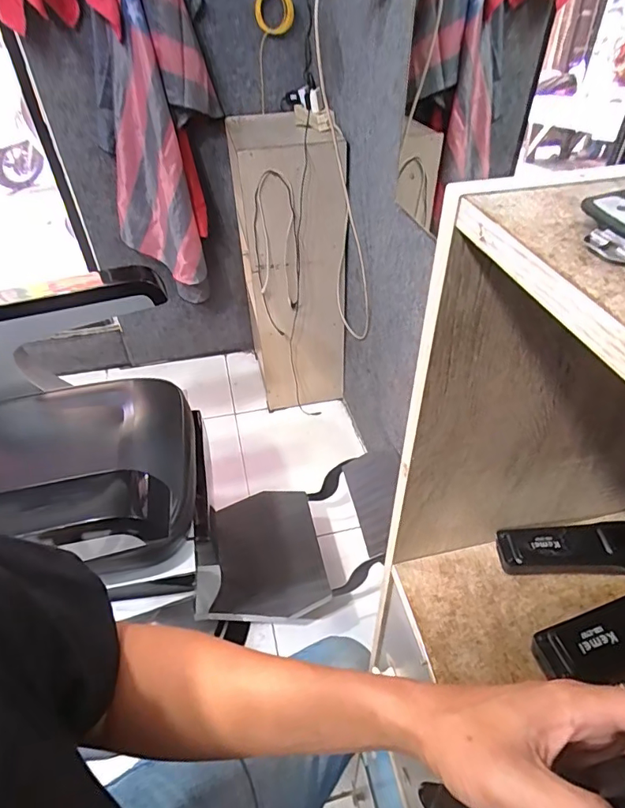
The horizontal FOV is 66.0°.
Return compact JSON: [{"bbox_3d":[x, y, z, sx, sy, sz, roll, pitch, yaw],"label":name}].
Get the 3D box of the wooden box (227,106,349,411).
[{"bbox_3d":[-0.072,-0.462,1.703,0.334,0.921,0.384,-6,43,-4],"label":"wooden box"}]

